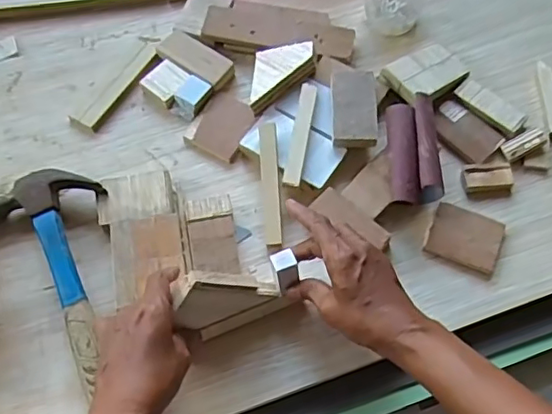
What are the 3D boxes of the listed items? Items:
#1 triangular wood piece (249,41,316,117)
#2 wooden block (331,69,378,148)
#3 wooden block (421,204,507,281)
[{"bbox_3d":[0.007,-0.131,0.586,0.060,0.021,0.077,3,65,2],"label":"triangular wood piece"},{"bbox_3d":[0.076,-0.097,0.570,0.042,0.019,0.084,1,65,1],"label":"wooden block"},{"bbox_3d":[0.173,0.029,0.534,0.064,0.008,0.055,24,67,11],"label":"wooden block"}]

